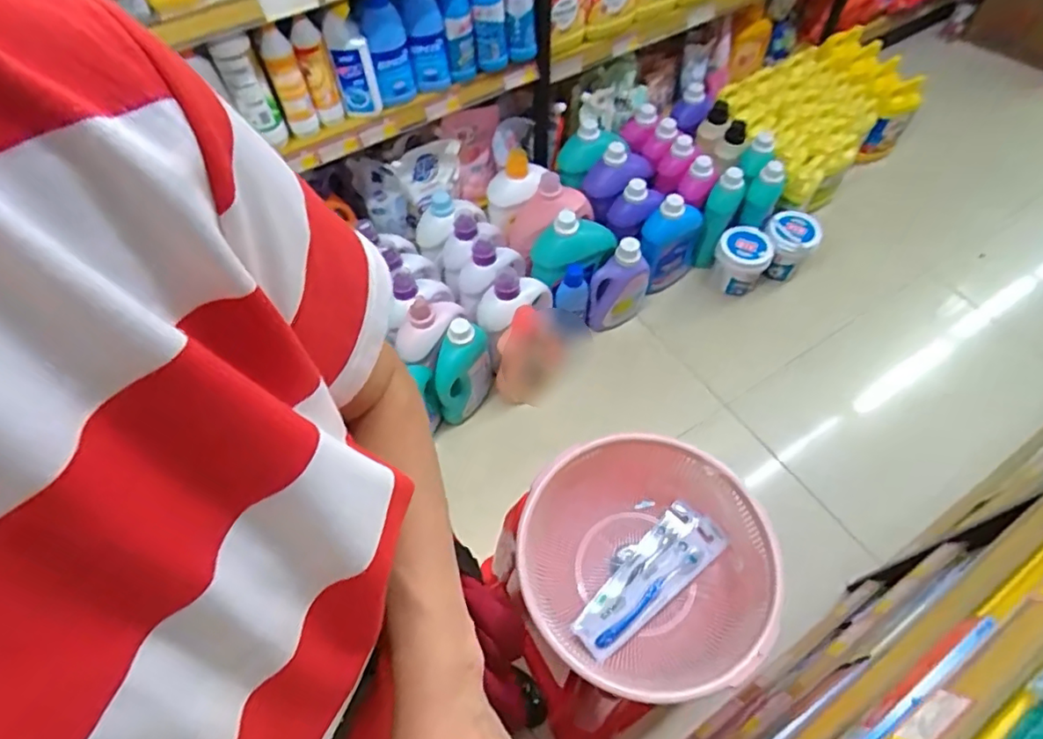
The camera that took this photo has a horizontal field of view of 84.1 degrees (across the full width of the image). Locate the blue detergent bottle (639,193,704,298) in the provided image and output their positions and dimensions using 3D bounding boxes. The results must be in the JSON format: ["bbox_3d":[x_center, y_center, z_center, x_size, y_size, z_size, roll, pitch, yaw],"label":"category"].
[{"bbox_3d":[0.403,-0.340,1.563,0.159,0.280,0.083,-13,58,-7],"label":"blue detergent bottle"}]

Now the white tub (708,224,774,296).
[{"bbox_3d":[0.618,-0.301,1.640,0.140,0.157,0.127,26,62,16],"label":"white tub"}]

